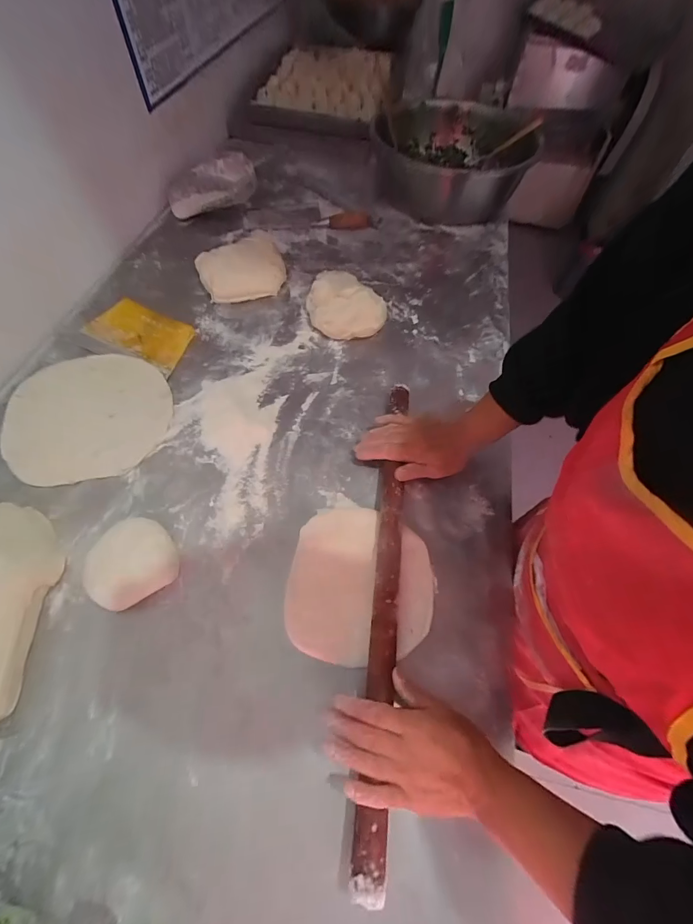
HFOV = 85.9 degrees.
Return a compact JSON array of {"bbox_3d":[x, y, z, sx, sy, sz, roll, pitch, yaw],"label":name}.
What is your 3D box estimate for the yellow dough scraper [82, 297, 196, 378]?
[{"bbox_3d":[-0.353,-0.226,0.647,0.186,0.011,0.099,28,71,13],"label":"yellow dough scraper"}]

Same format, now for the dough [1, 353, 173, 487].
[{"bbox_3d":[-0.376,-0.075,0.554,0.206,0.018,0.220,7,60,-12],"label":"dough"}]

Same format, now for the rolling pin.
[{"bbox_3d":[0.049,0.123,0.451,0.029,0.027,0.554,8,58,0],"label":"rolling pin"}]

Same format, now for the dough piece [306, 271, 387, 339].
[{"bbox_3d":[-0.003,-0.292,0.693,0.127,0.061,0.122,-12,61,-11],"label":"dough piece"}]

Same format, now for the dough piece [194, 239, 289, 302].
[{"bbox_3d":[-0.199,-0.373,0.724,0.159,0.059,0.125,-21,63,-16],"label":"dough piece"}]

